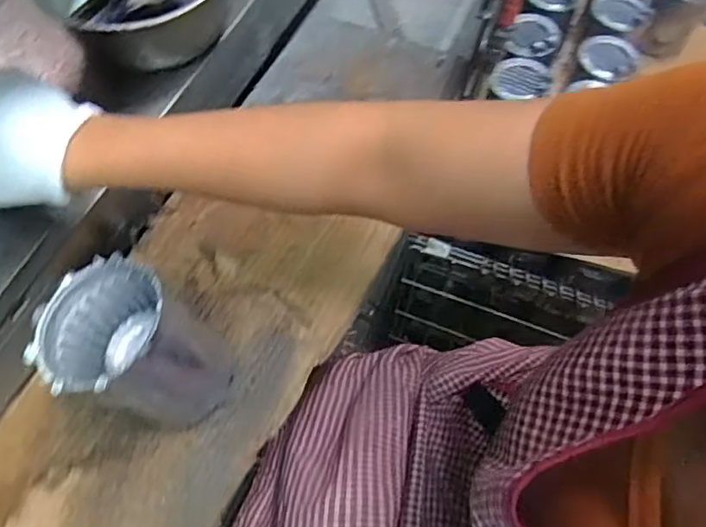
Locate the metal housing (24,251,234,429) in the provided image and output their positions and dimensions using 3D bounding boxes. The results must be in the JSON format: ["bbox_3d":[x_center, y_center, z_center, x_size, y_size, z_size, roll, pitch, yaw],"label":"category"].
[{"bbox_3d":[-0.160,0.066,0.428,0.110,0.116,0.100,0,63,0],"label":"metal housing"}]

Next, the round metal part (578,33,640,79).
[{"bbox_3d":[0.359,-0.295,0.811,0.075,0.010,0.078,0,63,0],"label":"round metal part"}]

